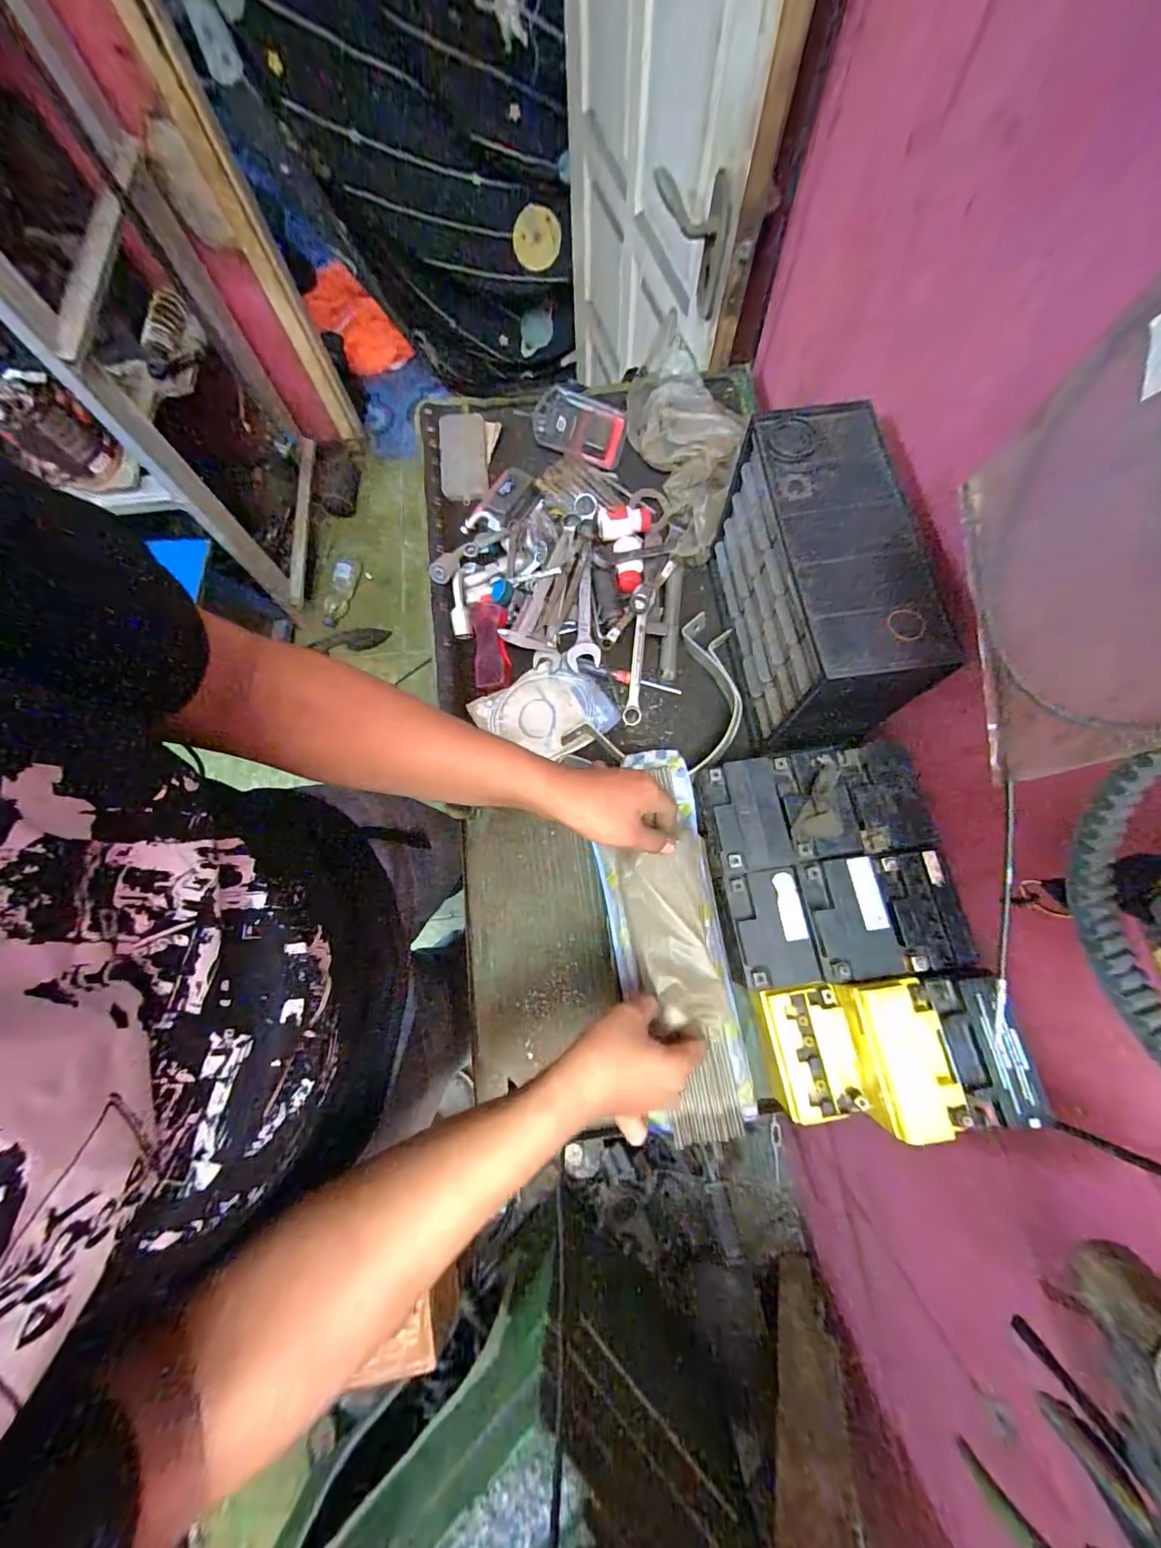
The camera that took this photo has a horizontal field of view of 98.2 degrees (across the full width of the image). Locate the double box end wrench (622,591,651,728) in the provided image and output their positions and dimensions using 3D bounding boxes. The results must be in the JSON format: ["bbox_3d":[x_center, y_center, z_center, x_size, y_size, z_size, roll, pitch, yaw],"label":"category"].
[{"bbox_3d":[0.071,-0.147,0.647,0.024,0.013,0.168,5,90,3],"label":"double box end wrench"}]

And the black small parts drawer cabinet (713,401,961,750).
[{"bbox_3d":[0.251,-0.199,0.545,0.125,0.188,0.302,-6,74,0],"label":"black small parts drawer cabinet"}]

